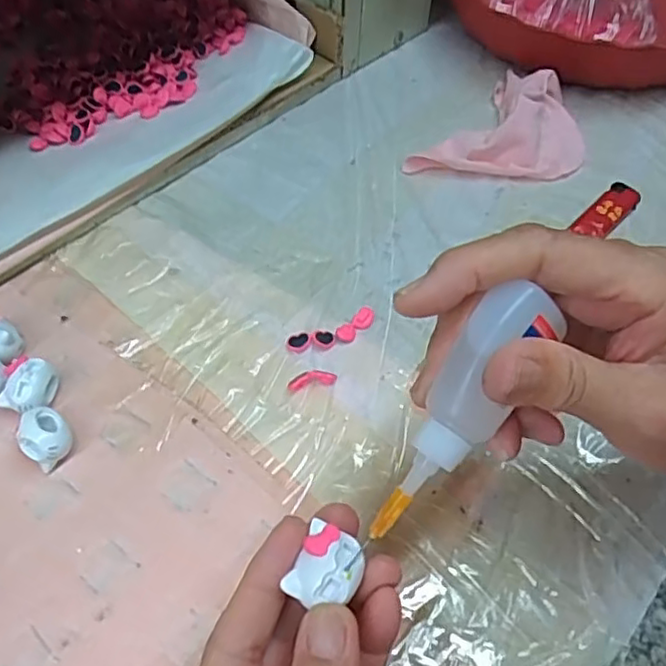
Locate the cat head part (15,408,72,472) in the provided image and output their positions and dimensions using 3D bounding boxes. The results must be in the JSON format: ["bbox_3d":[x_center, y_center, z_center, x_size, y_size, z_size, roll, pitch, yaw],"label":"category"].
[{"bbox_3d":[-0.127,0.047,0.286,0.021,0.021,0.024,-32,62,-22],"label":"cat head part"}]

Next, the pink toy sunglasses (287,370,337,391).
[{"bbox_3d":[-0.010,0.023,0.313,0.024,0.005,0.008,-9,56,-9],"label":"pink toy sunglasses"}]

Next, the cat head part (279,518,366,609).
[{"bbox_3d":[-0.001,0.073,0.206,0.020,0.006,0.023,23,57,13],"label":"cat head part"}]

